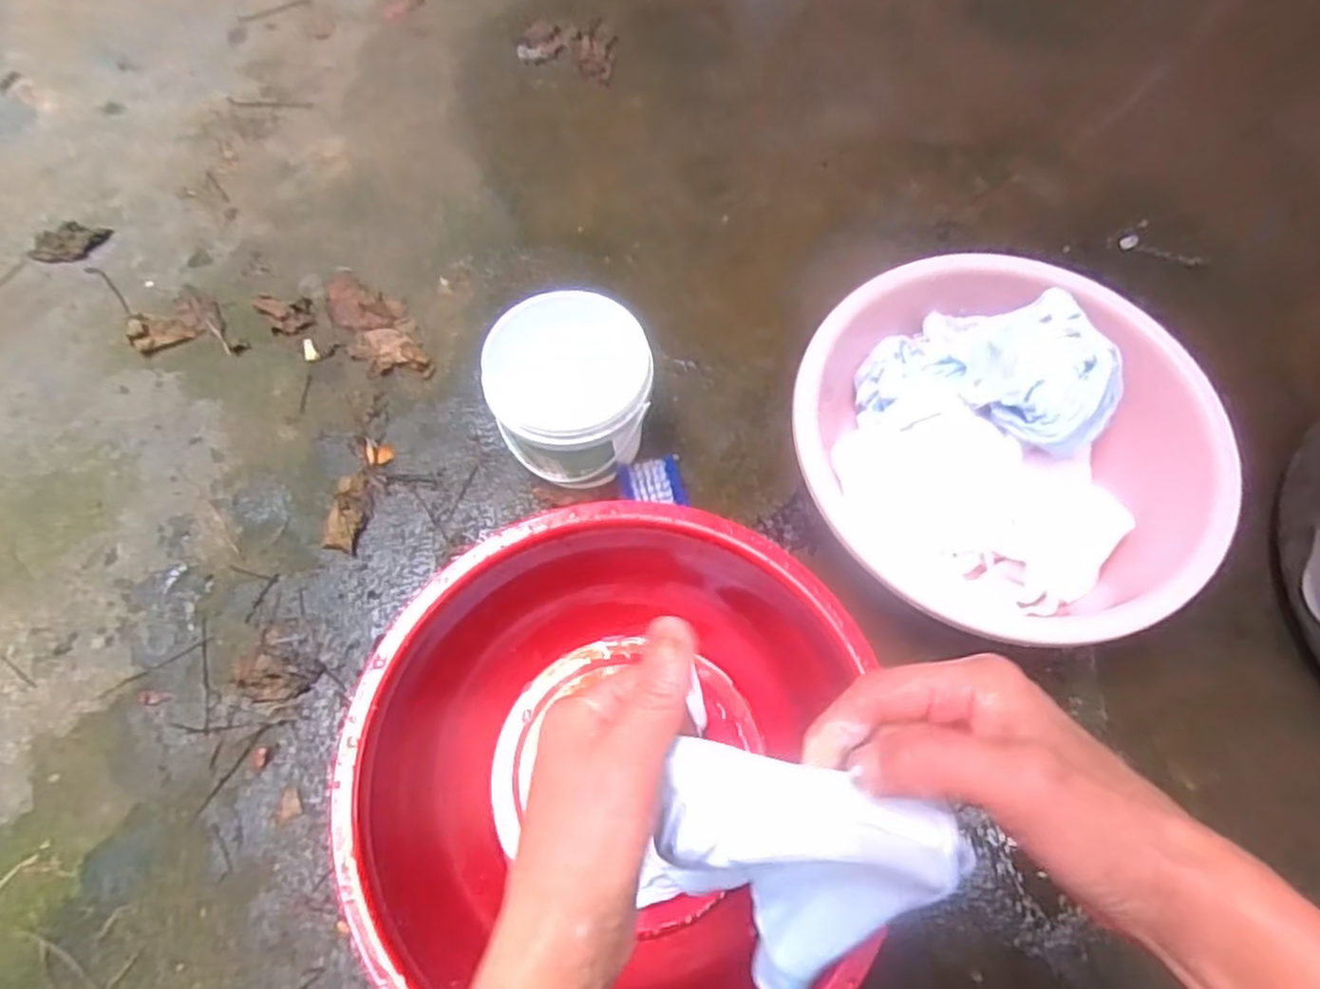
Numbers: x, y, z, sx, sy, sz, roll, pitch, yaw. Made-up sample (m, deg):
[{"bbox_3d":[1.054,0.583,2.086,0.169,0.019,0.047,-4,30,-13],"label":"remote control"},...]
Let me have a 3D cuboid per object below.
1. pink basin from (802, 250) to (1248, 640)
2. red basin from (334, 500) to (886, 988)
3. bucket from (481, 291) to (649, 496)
[{"bbox_3d":[0.269,-0.038,0.602,0.320,0.138,0.301,0,68,0],"label":"pink basin"},{"bbox_3d":[-0.036,0.184,0.520,0.322,0.107,0.342,0,68,0],"label":"red basin"},{"bbox_3d":[-0.070,-0.076,0.630,0.122,0.143,0.121,0,68,0],"label":"bucket"}]

